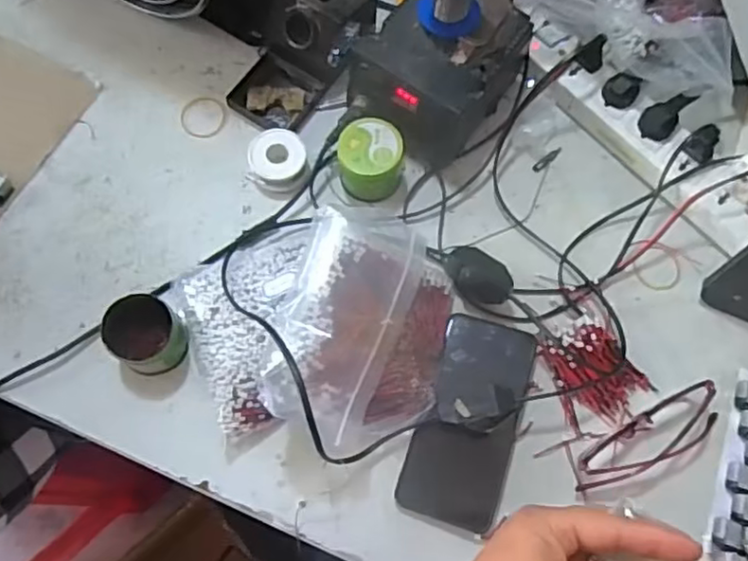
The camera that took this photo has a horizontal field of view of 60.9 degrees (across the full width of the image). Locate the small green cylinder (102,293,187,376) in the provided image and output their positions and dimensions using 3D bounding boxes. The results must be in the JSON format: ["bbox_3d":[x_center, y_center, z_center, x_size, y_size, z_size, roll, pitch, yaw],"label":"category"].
[{"bbox_3d":[-0.187,0.046,0.524,0.055,0.056,0.056,0,72,-2],"label":"small green cylinder"}]

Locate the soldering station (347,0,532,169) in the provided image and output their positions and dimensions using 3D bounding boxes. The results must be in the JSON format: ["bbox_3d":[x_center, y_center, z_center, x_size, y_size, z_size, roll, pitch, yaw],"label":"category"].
[{"bbox_3d":[0.065,-0.198,0.591,0.117,0.089,0.146,38,75,10],"label":"soldering station"}]

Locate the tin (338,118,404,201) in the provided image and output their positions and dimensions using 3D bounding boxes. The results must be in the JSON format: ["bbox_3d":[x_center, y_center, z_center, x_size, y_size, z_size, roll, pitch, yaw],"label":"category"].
[{"bbox_3d":[-0.003,-0.111,0.579,0.056,0.052,0.059,0,72,-2],"label":"tin"}]

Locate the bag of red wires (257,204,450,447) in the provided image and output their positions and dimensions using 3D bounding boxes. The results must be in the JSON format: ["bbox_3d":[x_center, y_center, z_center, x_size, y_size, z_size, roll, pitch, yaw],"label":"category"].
[{"bbox_3d":[-0.008,0.045,0.504,0.132,0.098,0.178,12,72,2],"label":"bag of red wires"}]

